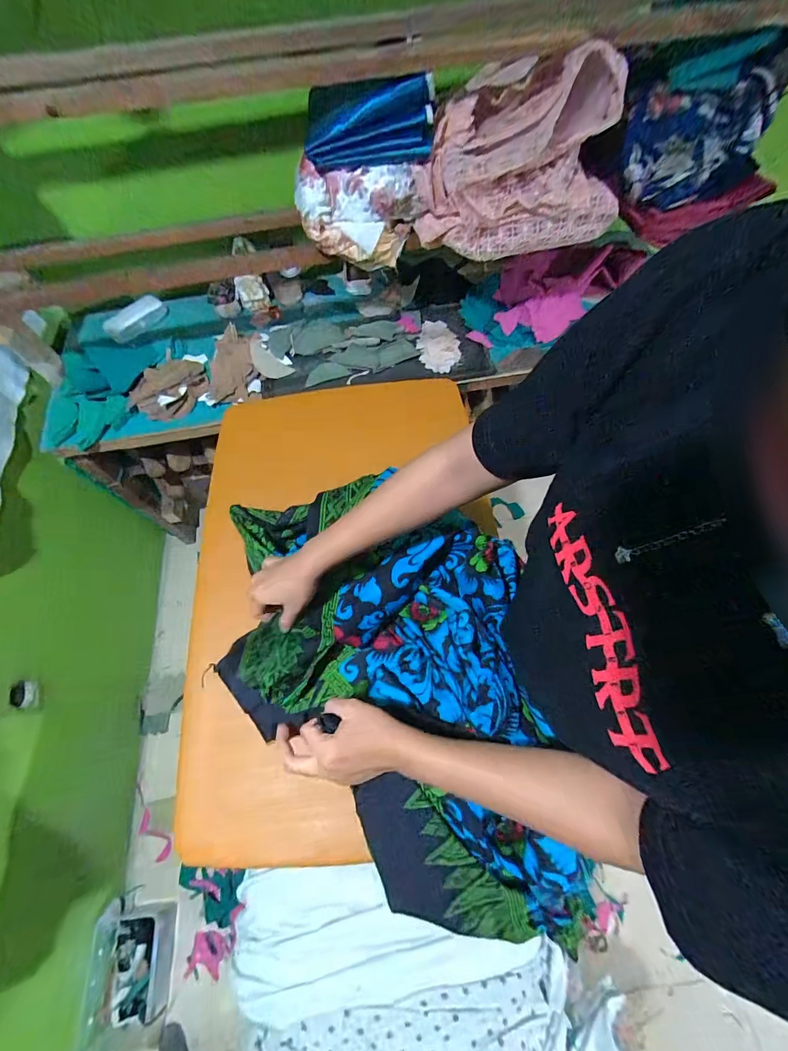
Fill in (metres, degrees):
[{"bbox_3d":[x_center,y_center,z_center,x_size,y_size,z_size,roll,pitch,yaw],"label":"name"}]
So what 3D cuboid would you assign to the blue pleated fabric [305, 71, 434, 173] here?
[{"bbox_3d":[-0.034,-0.589,0.598,0.196,0.091,0.038,-4,64,2],"label":"blue pleated fabric"}]

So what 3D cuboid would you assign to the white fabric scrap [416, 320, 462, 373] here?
[{"bbox_3d":[0.103,-0.424,0.948,0.097,0.009,0.164,-4,64,2],"label":"white fabric scrap"}]

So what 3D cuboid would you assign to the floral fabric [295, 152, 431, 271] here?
[{"bbox_3d":[-0.053,-0.519,0.703,0.210,0.139,0.075,2,65,5],"label":"floral fabric"}]

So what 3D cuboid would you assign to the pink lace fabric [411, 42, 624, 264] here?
[{"bbox_3d":[0.202,-0.581,0.650,0.327,0.204,0.128,-5,64,2],"label":"pink lace fabric"}]

